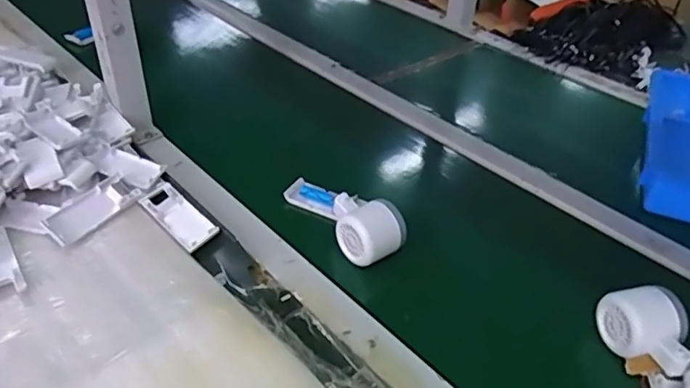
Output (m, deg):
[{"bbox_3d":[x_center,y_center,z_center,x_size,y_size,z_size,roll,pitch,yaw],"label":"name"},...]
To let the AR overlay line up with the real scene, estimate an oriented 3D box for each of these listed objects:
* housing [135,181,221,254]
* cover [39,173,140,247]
[{"bbox_3d":[-0.183,0.024,0.625,0.042,0.012,0.106,-30,49,-34],"label":"housing"},{"bbox_3d":[-0.276,0.017,0.615,0.044,0.021,0.099,25,44,26],"label":"cover"}]

